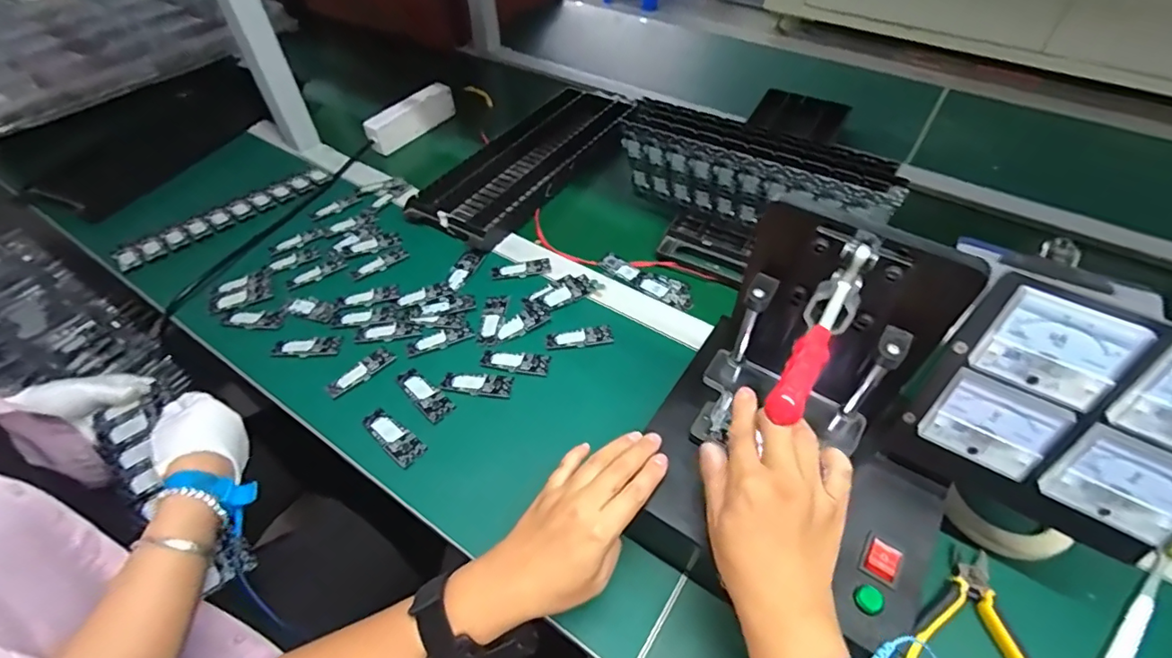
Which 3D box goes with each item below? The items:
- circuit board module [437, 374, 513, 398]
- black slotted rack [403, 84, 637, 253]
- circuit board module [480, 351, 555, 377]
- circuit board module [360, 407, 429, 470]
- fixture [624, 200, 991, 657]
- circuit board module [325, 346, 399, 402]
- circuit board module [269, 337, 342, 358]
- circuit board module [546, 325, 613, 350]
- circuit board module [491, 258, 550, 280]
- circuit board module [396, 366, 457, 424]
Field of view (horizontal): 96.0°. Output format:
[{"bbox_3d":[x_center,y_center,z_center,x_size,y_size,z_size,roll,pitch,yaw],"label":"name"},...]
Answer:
[{"bbox_3d":[-0.111,0.057,0.539,0.071,0.004,0.026,3,50,4],"label":"circuit board module"},{"bbox_3d":[-0.073,-0.259,0.795,0.143,0.037,0.416,26,55,22],"label":"black slotted rack"},{"bbox_3d":[-0.074,0.034,0.557,0.071,0.004,0.025,5,50,6],"label":"circuit board module"},{"bbox_3d":[-0.184,0.103,0.504,0.070,0.007,0.028,31,57,25],"label":"circuit board module"},{"bbox_3d":[0.146,0.075,0.350,0.208,0.277,0.140,27,53,22],"label":"fixture"},{"bbox_3d":[-0.236,0.045,0.551,0.026,0.004,0.072,35,59,27],"label":"circuit board module"},{"bbox_3d":[-0.303,0.019,0.574,0.068,0.004,0.024,-8,50,-6],"label":"circuit board module"},{"bbox_3d":[-0.007,0.011,0.577,0.072,0.005,0.025,-10,51,-7],"label":"circuit board module"},{"bbox_3d":[-0.079,-0.072,0.650,0.073,0.005,0.025,-13,51,-9],"label":"circuit board module"},{"bbox_3d":[-0.164,0.065,0.534,0.071,0.004,0.028,37,60,28],"label":"circuit board module"}]

